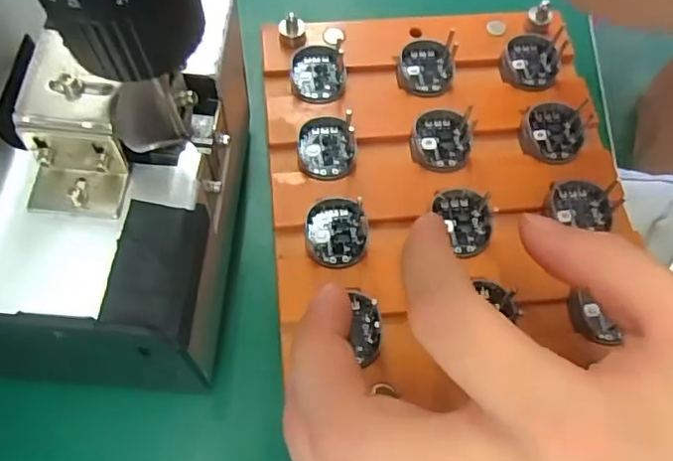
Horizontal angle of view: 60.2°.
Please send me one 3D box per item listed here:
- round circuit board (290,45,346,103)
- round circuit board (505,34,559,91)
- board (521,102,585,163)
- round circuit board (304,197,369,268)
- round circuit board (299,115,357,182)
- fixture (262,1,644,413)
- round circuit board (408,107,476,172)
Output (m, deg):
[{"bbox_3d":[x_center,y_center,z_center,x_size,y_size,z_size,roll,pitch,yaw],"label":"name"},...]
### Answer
[{"bbox_3d":[-0.009,-0.072,0.266,0.025,0.007,0.029,-1,63,-1],"label":"round circuit board"},{"bbox_3d":[0.092,-0.079,0.274,0.024,0.007,0.028,20,65,9],"label":"round circuit board"},{"bbox_3d":[0.095,-0.044,0.257,0.026,0.007,0.029,18,65,8],"label":"board"},{"bbox_3d":[0.000,0.000,0.235,0.025,0.004,0.031,2,63,1],"label":"round circuit board"},{"bbox_3d":[-0.004,-0.036,0.251,0.025,0.005,0.029,1,63,0],"label":"round circuit board"},{"bbox_3d":[0.046,-0.024,0.247,0.145,0.011,0.173,-5,63,-3],"label":"fixture"},{"bbox_3d":[0.046,-0.040,0.254,0.026,0.006,0.030,14,64,6],"label":"round circuit board"}]

